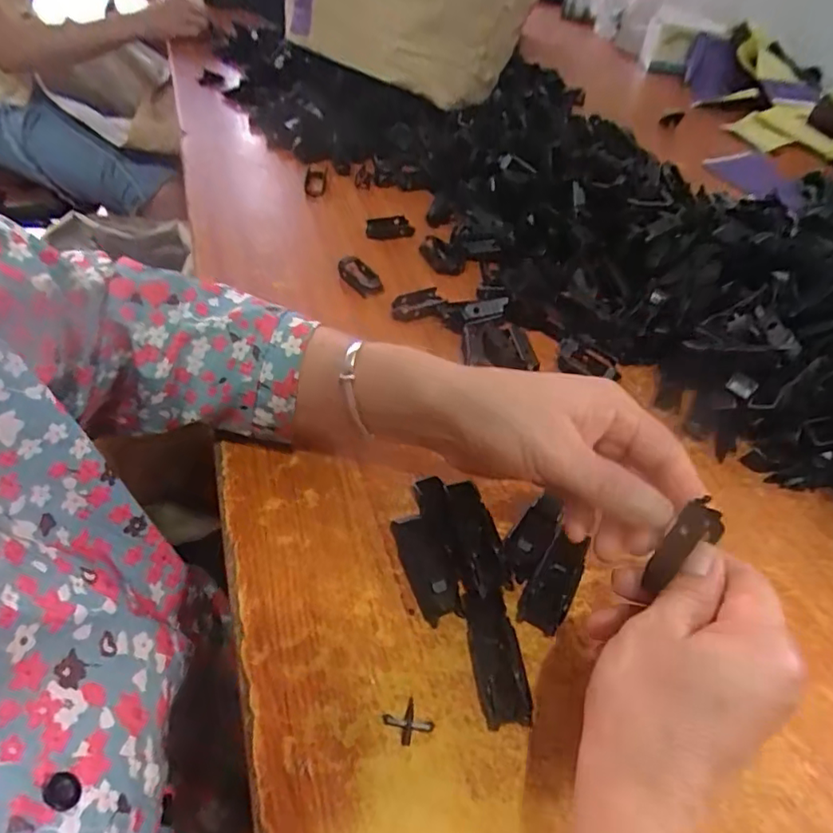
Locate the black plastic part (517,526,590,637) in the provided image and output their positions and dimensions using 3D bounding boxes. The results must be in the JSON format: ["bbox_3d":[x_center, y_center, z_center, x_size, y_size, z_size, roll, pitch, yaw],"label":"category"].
[{"bbox_3d":[0.078,0.094,0.319,0.023,0.014,0.055,26,50,18],"label":"black plastic part"}]

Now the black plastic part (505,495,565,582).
[{"bbox_3d":[0.069,0.072,0.335,0.023,0.005,0.055,25,68,17],"label":"black plastic part"}]

